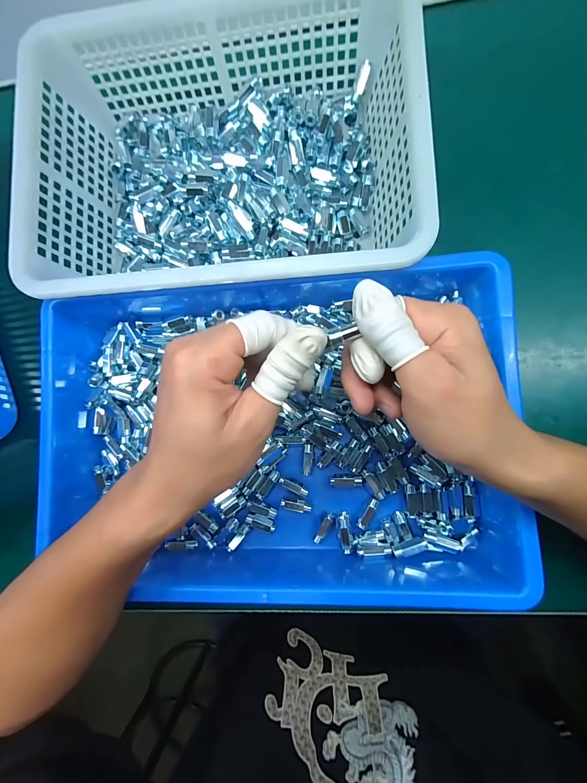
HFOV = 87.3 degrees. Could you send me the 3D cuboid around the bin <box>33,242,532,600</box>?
[{"bbox_3d":[-0.013,0.039,0.258,0.379,0.067,0.289,-2,86,5],"label":"bin"}]

